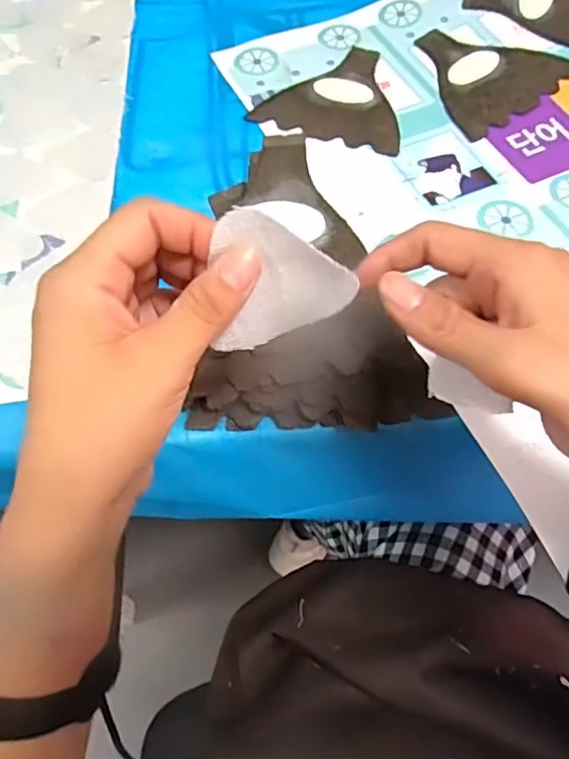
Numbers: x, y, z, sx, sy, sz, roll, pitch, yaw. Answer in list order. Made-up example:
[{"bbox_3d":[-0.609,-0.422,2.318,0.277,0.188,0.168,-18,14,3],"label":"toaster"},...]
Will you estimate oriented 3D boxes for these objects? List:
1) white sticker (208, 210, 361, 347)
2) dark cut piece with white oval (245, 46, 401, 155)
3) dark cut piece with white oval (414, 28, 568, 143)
[{"bbox_3d":[0.001,-0.038,0.231,0.054,0.057,0.006,3,30,-2],"label":"white sticker"},{"bbox_3d":[0.050,-0.247,0.489,0.120,0.005,0.123,17,61,10],"label":"dark cut piece with white oval"},{"bbox_3d":[0.164,-0.267,0.497,0.120,0.007,0.126,-37,65,-14],"label":"dark cut piece with white oval"}]

